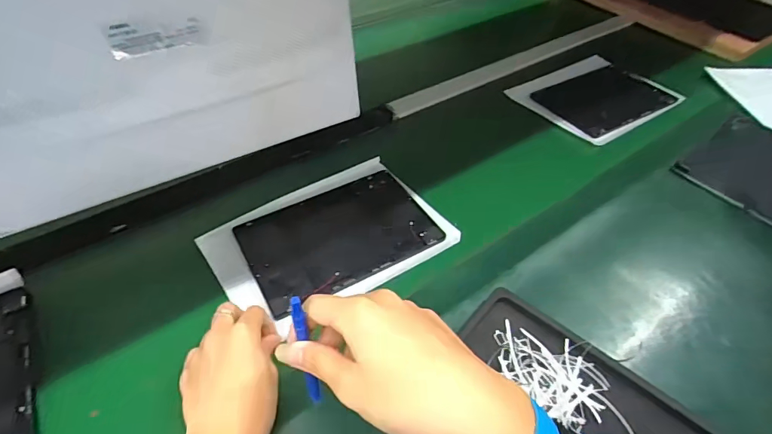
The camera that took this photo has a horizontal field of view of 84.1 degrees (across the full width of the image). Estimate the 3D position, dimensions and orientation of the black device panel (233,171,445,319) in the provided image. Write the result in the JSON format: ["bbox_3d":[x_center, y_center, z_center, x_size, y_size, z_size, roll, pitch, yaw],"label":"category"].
[{"bbox_3d":[-0.060,0.022,0.560,0.235,0.008,0.153,-23,52,-20],"label":"black device panel"}]

